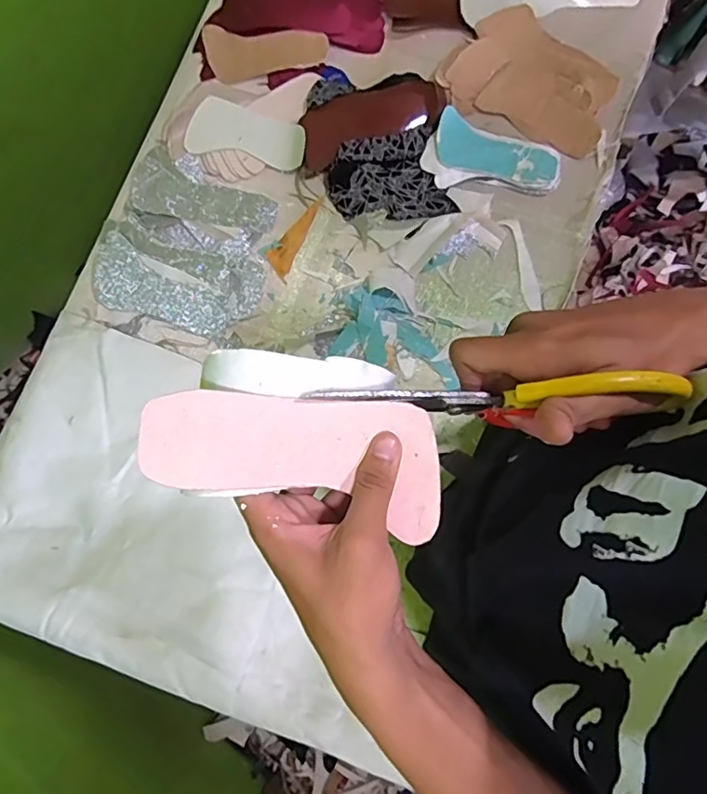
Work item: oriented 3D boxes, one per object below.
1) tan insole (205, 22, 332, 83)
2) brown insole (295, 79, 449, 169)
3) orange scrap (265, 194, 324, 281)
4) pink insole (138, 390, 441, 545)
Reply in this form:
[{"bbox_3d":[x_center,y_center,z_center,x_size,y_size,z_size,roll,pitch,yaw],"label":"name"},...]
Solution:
[{"bbox_3d":[-0.123,-0.472,0.754,0.168,0.025,0.064,8,80,2],"label":"tan insole"},{"bbox_3d":[0.019,-0.369,0.718,0.186,0.032,0.072,-24,80,-3],"label":"brown insole"},{"bbox_3d":[-0.081,-0.211,0.721,0.037,0.008,0.118,21,81,5],"label":"orange scrap"},{"bbox_3d":[-0.031,0.032,0.294,0.153,0.022,0.067,8,80,-9],"label":"pink insole"}]

